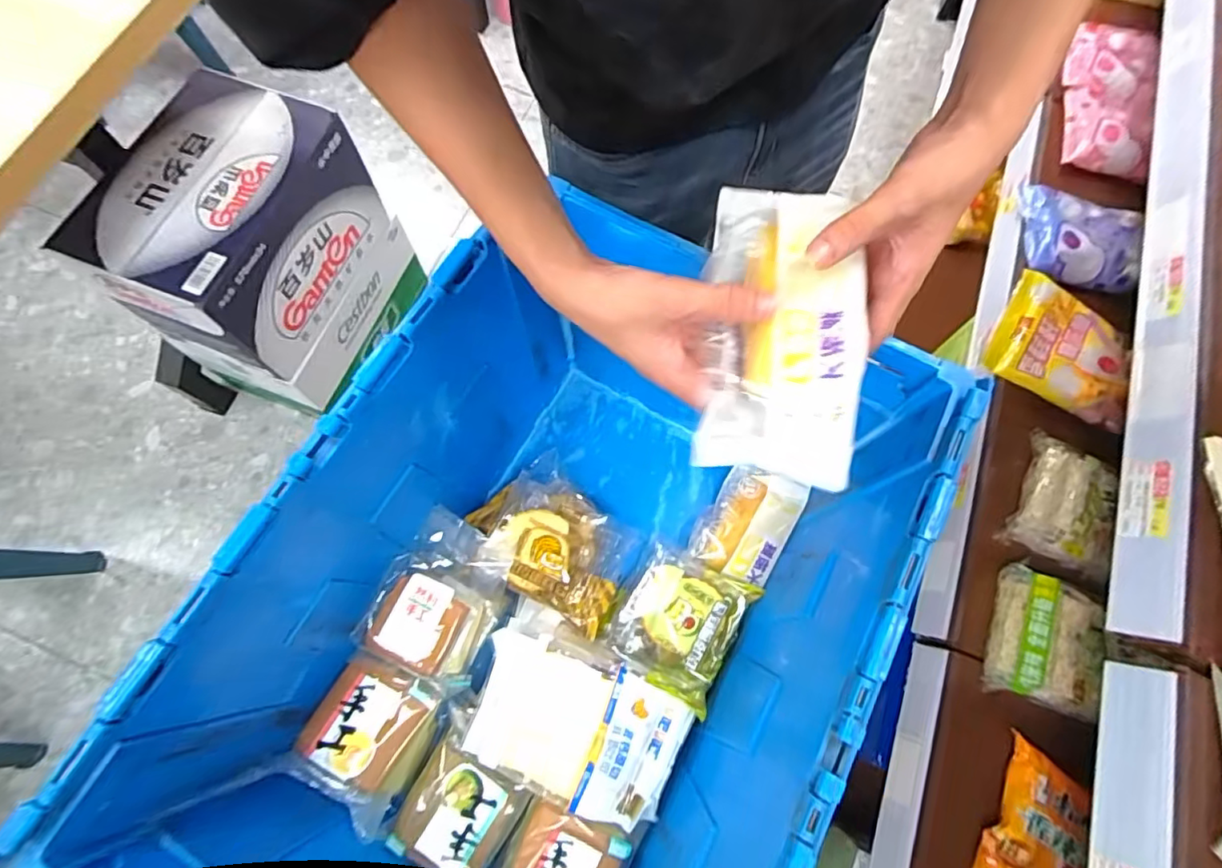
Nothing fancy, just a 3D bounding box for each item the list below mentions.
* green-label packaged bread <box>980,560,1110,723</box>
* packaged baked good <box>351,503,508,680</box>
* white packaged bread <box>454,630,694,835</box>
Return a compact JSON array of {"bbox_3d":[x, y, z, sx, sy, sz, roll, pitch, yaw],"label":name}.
[{"bbox_3d":[0.482,0.225,0.627,0.091,0.049,0.137,19,72,5],"label":"green-label packaged bread"},{"bbox_3d":[-0.166,0.160,0.561,0.101,0.066,0.143,25,72,7],"label":"packaged baked good"},{"bbox_3d":[-0.032,0.267,0.520,0.187,0.045,0.114,22,72,6],"label":"white packaged bread"}]

